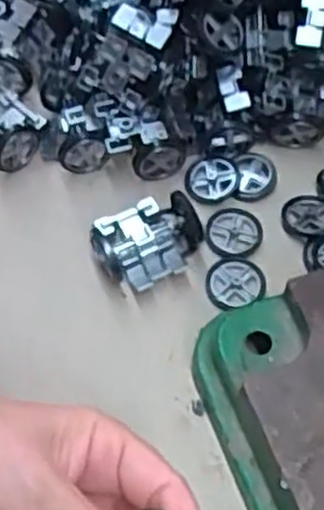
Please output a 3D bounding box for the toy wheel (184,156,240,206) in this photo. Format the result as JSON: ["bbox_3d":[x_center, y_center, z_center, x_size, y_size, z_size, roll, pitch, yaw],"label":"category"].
[{"bbox_3d":[0.026,-0.039,0.393,0.026,0.006,0.025,2,57,0],"label":"toy wheel"}]

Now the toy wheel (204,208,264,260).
[{"bbox_3d":[0.036,-0.011,0.379,0.027,0.005,0.029,0,57,-1],"label":"toy wheel"}]

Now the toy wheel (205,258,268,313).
[{"bbox_3d":[0.035,0.014,0.366,0.028,0.005,0.025,-8,57,-6],"label":"toy wheel"}]

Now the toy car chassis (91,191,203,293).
[{"bbox_3d":[-0.007,-0.007,0.367,0.051,0.016,0.041,-26,61,-17],"label":"toy car chassis"}]

